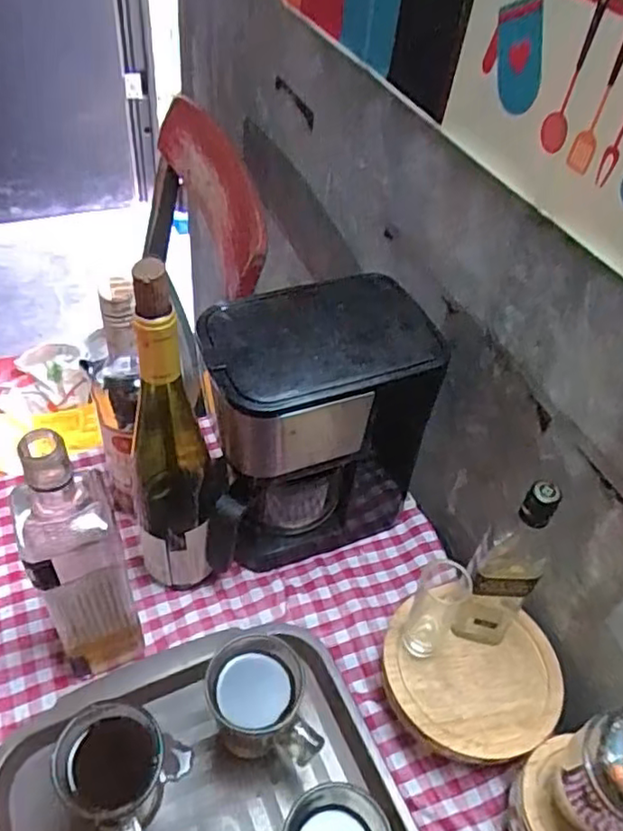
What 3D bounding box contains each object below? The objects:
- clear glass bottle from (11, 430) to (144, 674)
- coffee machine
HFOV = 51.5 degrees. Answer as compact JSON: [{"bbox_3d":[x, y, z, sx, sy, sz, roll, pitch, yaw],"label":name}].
[{"bbox_3d":[-0.182,0.113,0.498,0.067,0.280,0.065,-21,54,-24],"label":"clear glass bottle"},{"bbox_3d":[-0.003,0.018,0.615,0.184,0.259,0.122,-12,50,-17],"label":"coffee machine"}]

